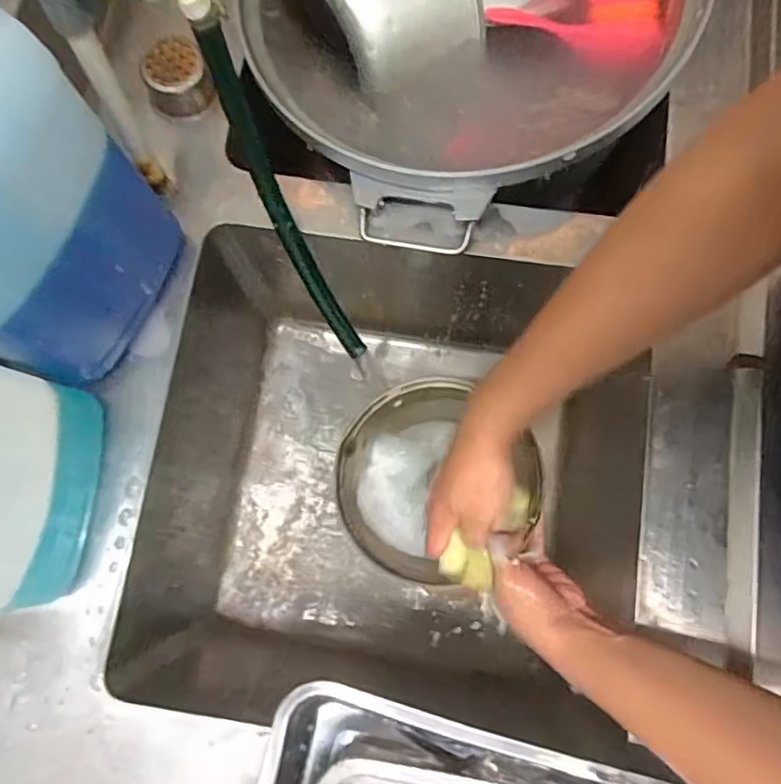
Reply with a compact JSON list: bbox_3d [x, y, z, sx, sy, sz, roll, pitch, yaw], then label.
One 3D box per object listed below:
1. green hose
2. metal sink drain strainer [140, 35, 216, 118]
[{"bbox_3d":[-0.096,-0.163,0.530,0.028,0.321,0.058,-27,42,-6],"label":"green hose"},{"bbox_3d":[-0.219,-0.322,0.585,0.064,0.047,0.057,-22,78,-3],"label":"metal sink drain strainer"}]

